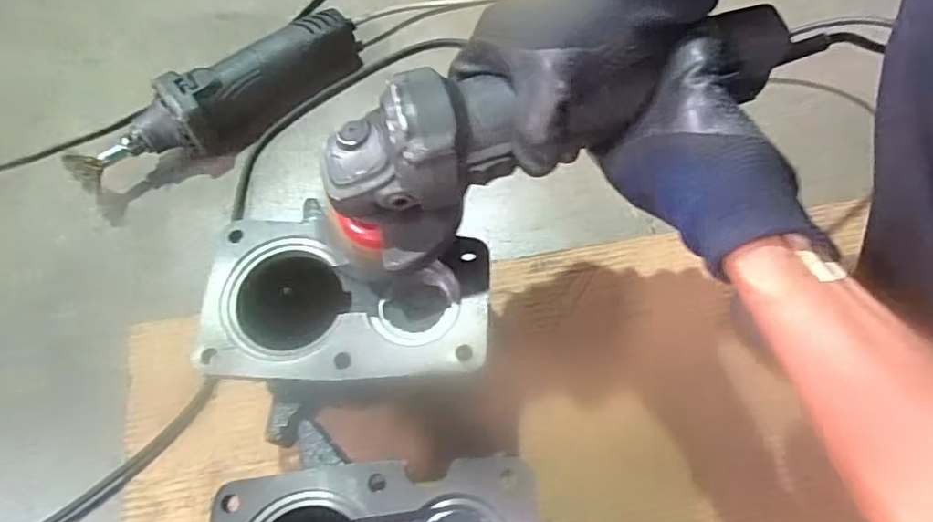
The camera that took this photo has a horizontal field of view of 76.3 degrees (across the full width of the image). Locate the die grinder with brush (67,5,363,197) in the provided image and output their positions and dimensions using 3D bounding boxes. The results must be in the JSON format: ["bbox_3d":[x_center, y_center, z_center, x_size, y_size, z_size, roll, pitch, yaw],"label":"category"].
[{"bbox_3d":[-0.236,-0.154,0.588,0.300,0.072,0.062,-33,70,-14],"label":"die grinder with brush"}]

